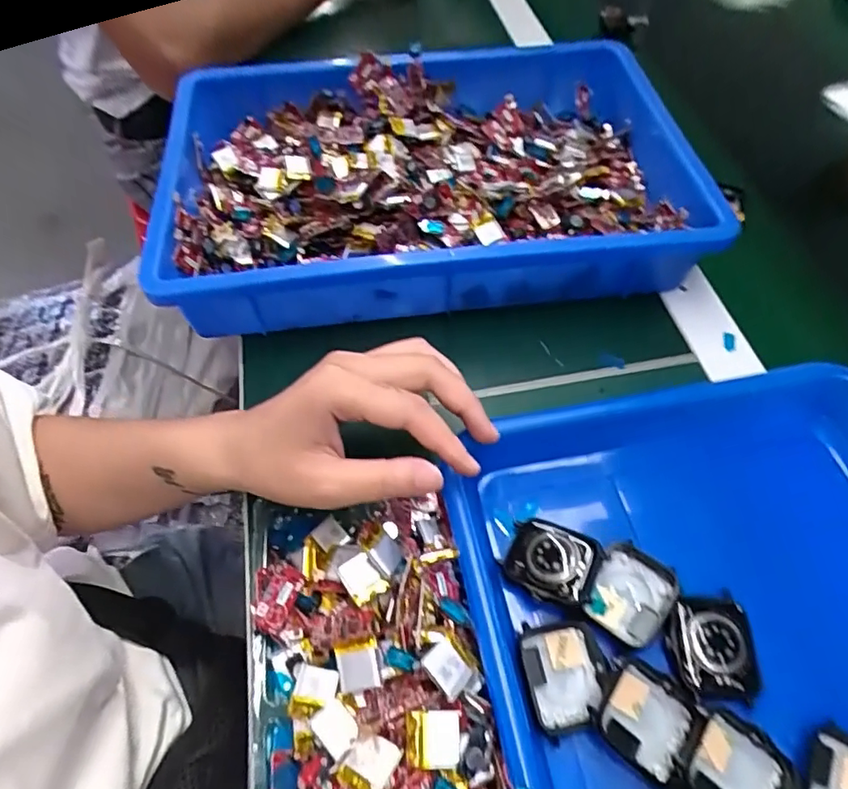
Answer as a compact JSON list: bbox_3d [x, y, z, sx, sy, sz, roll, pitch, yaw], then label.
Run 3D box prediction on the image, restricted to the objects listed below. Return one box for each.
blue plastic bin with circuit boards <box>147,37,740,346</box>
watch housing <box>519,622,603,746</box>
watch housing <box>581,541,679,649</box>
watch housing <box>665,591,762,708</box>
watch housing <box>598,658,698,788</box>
[{"bbox_3d":[0.003,-0.170,0.406,0.352,0.067,0.255,-5,58,-4],"label":"blue plastic bin with circuit boards"},{"bbox_3d":[0.062,0.124,0.243,0.033,0.010,0.042,-8,58,-6],"label":"watch housing"},{"bbox_3d":[0.097,0.094,0.258,0.034,0.012,0.041,29,61,16],"label":"watch housing"},{"bbox_3d":[0.129,0.112,0.246,0.039,0.010,0.042,2,57,0],"label":"watch housing"},{"bbox_3d":[0.093,0.135,0.231,0.040,0.011,0.035,30,61,16],"label":"watch housing"}]

